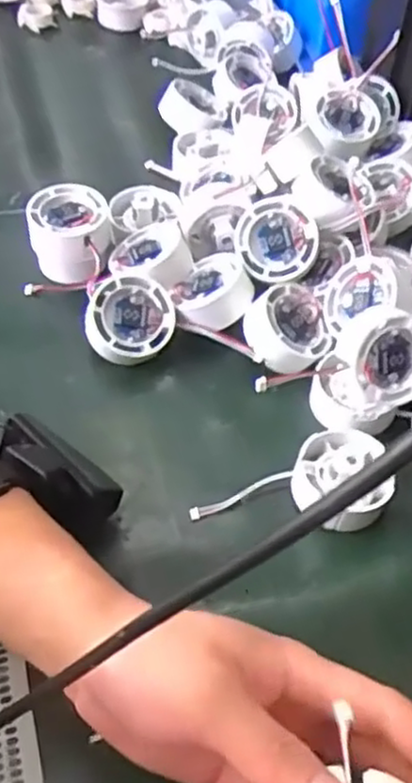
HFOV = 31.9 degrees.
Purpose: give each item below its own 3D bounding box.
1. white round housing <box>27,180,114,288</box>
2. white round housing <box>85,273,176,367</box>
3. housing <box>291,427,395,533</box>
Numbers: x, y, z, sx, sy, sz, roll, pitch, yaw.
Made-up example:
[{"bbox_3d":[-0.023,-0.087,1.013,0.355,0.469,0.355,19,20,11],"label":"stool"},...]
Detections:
[{"bbox_3d":[-0.094,-0.111,0.507,0.055,0.046,0.052,-1,55,1],"label":"white round housing"},{"bbox_3d":[-0.050,-0.046,0.469,0.055,0.028,0.055,-2,80,-13],"label":"white round housing"},{"bbox_3d":[0.077,0.047,0.406,0.054,0.028,0.055,-1,55,1],"label":"housing"}]

